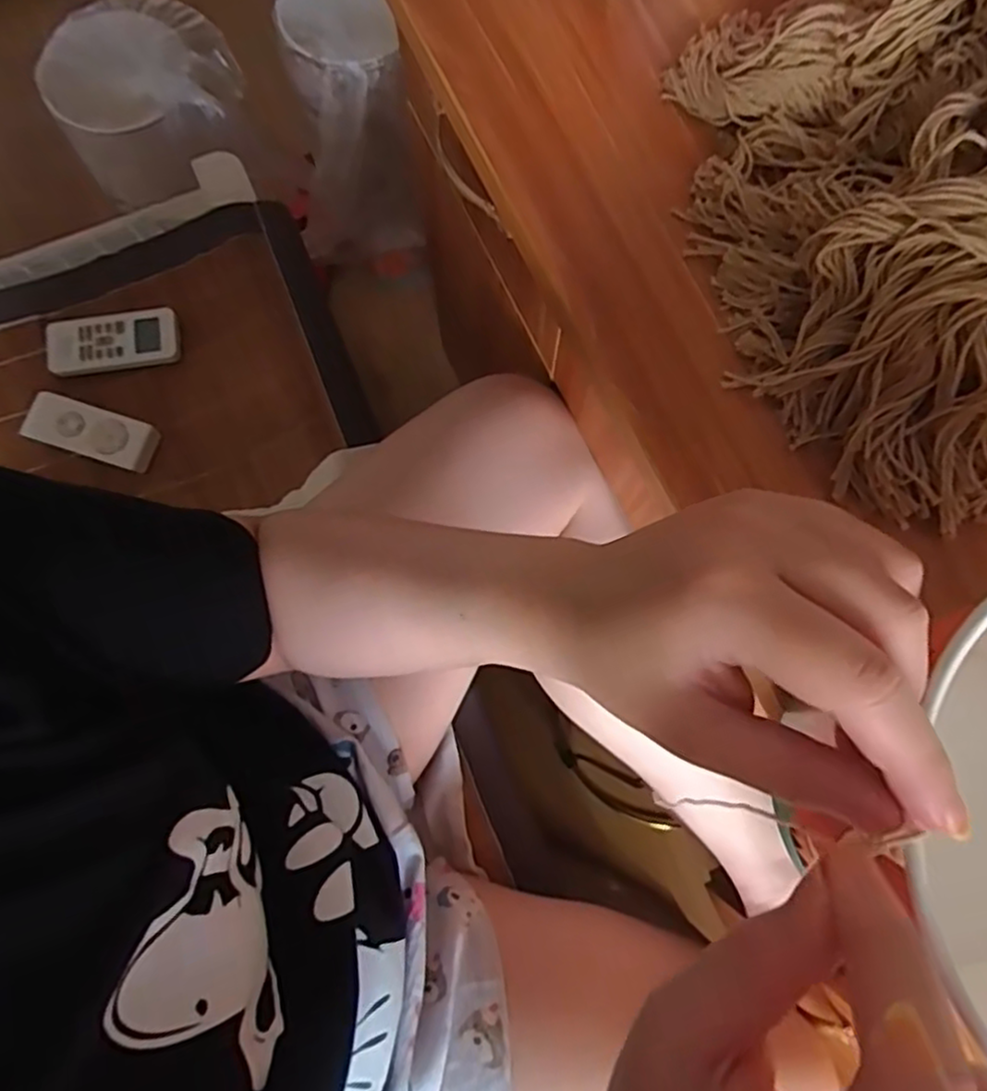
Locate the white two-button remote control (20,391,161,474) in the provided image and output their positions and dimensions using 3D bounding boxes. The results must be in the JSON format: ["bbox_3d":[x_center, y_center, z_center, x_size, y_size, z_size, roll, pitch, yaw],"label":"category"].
[{"bbox_3d":[-0.398,-0.111,0.682,0.120,0.017,0.049,17,78,-10],"label":"white two-button remote control"}]

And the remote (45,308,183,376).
[{"bbox_3d":[-0.386,-0.205,0.697,0.132,0.015,0.054,-8,77,-1],"label":"remote"}]

